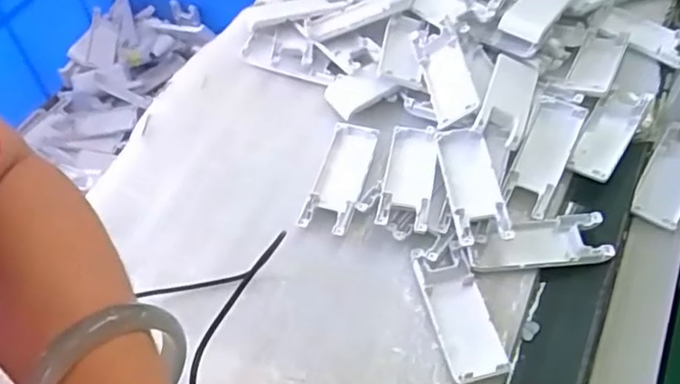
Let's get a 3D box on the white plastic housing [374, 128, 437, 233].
[{"bbox_3d":[0.056,-0.013,0.509,0.039,0.017,0.104,8,56,8],"label":"white plastic housing"}]

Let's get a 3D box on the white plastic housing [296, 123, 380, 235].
[{"bbox_3d":[0.001,-0.014,0.520,0.040,0.009,0.104,14,56,12],"label":"white plastic housing"}]

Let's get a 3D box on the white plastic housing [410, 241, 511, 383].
[{"bbox_3d":[0.085,0.083,0.449,0.040,0.014,0.103,-12,55,-6],"label":"white plastic housing"}]

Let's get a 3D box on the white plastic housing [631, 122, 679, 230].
[{"bbox_3d":[0.271,-0.014,0.520,0.039,0.009,0.102,29,61,21],"label":"white plastic housing"}]

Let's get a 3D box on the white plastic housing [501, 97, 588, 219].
[{"bbox_3d":[0.168,-0.032,0.521,0.038,0.021,0.101,22,58,17],"label":"white plastic housing"}]

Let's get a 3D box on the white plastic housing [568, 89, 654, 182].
[{"bbox_3d":[0.231,-0.055,0.541,0.038,0.011,0.109,27,60,20],"label":"white plastic housing"}]

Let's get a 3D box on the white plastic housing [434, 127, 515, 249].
[{"bbox_3d":[0.103,-0.003,0.498,0.039,0.022,0.104,-5,55,-1],"label":"white plastic housing"}]

